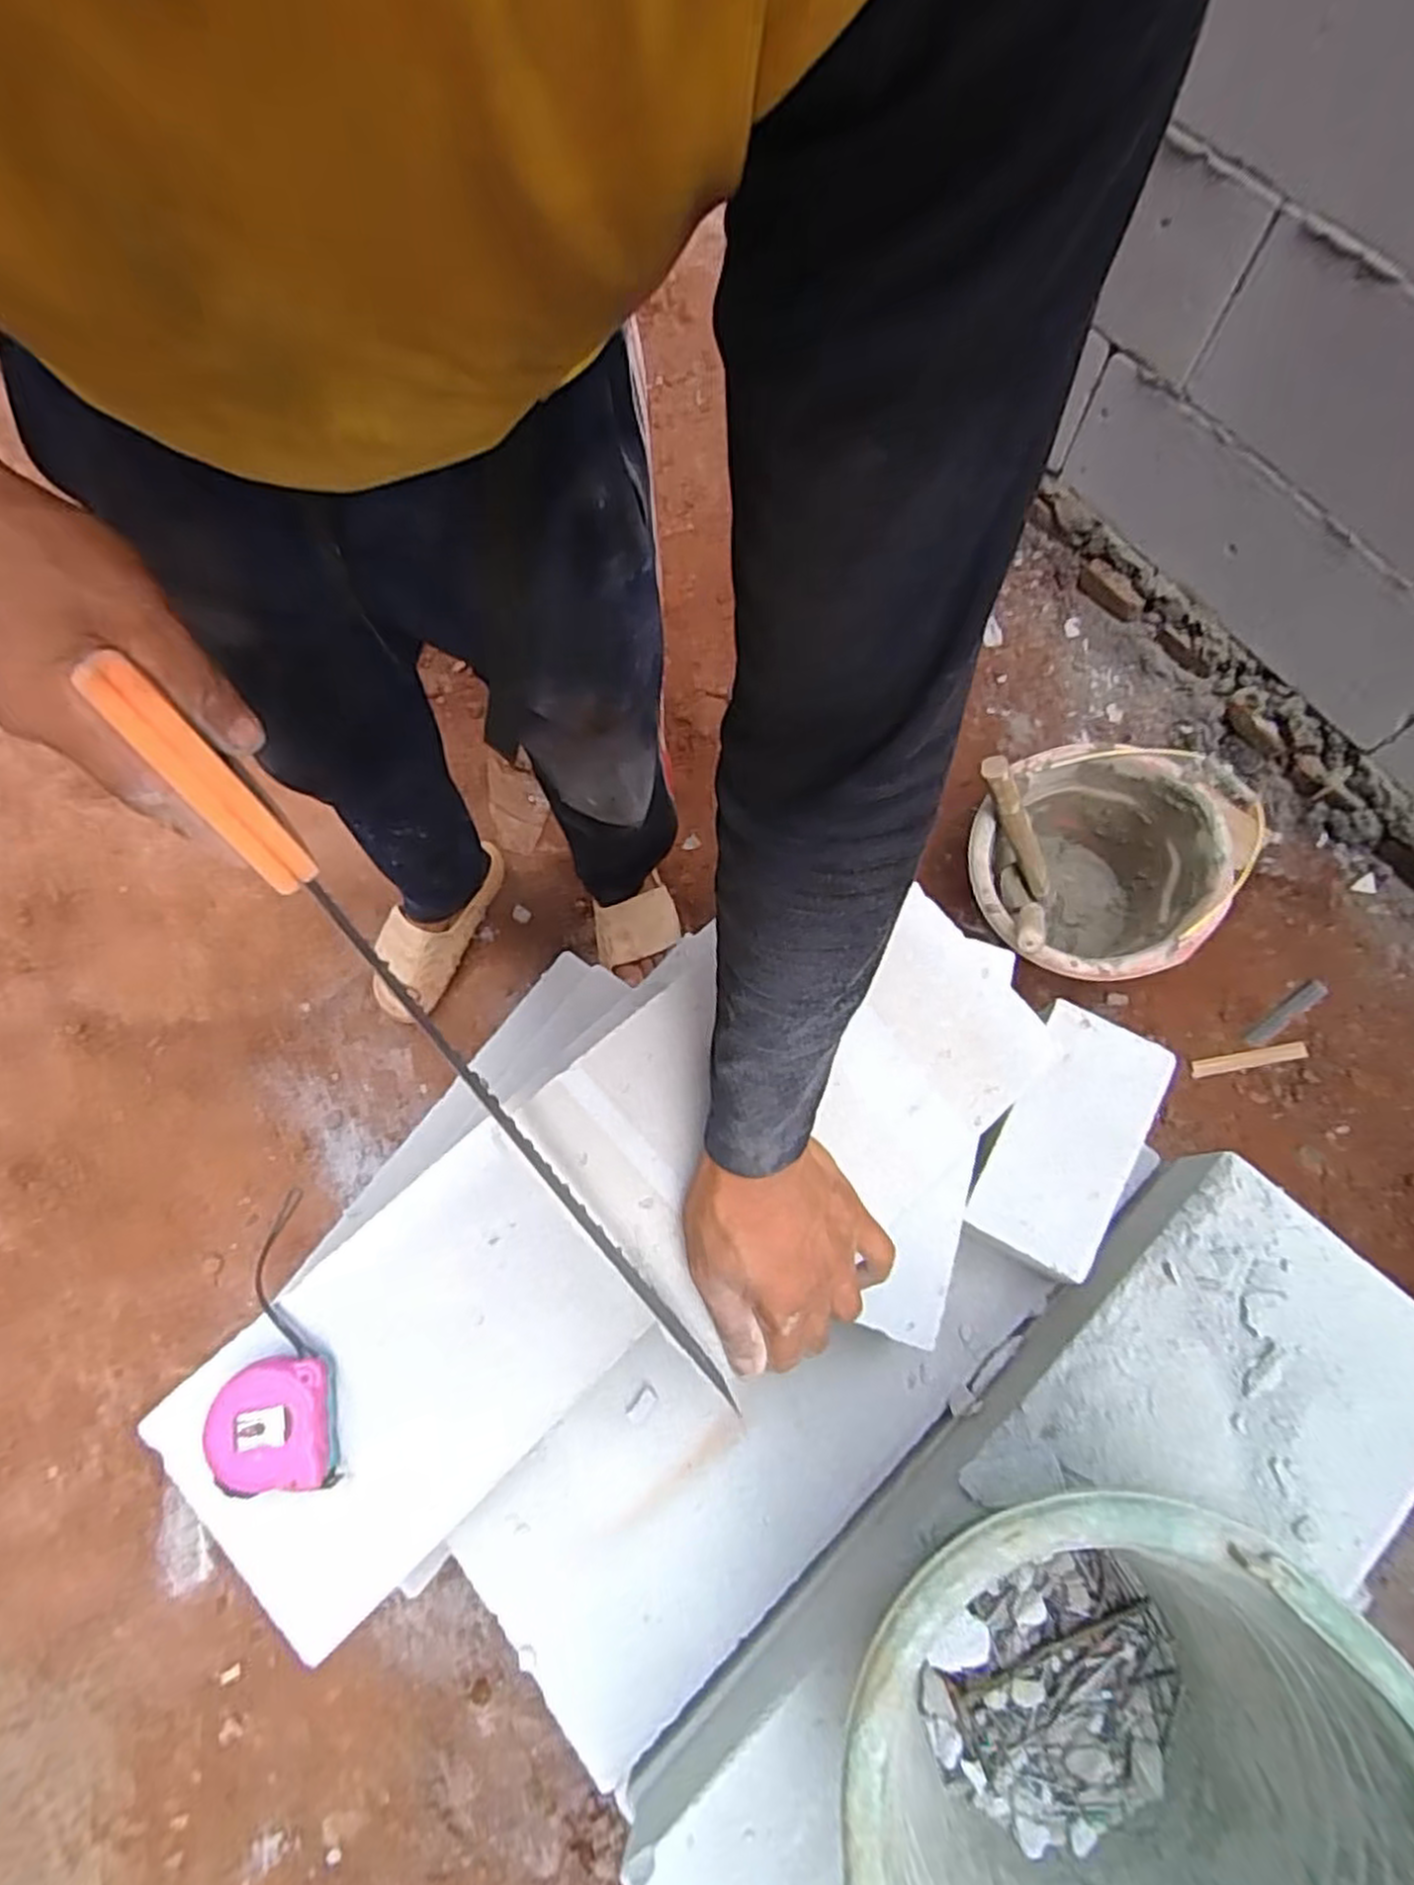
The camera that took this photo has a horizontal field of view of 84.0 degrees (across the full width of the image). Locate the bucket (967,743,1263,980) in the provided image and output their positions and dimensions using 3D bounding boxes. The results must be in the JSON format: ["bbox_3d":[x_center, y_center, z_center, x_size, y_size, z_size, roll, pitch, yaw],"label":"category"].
[{"bbox_3d":[0.497,-0.075,0.997,0.283,0.210,0.282,0,72,1],"label":"bucket"}]

